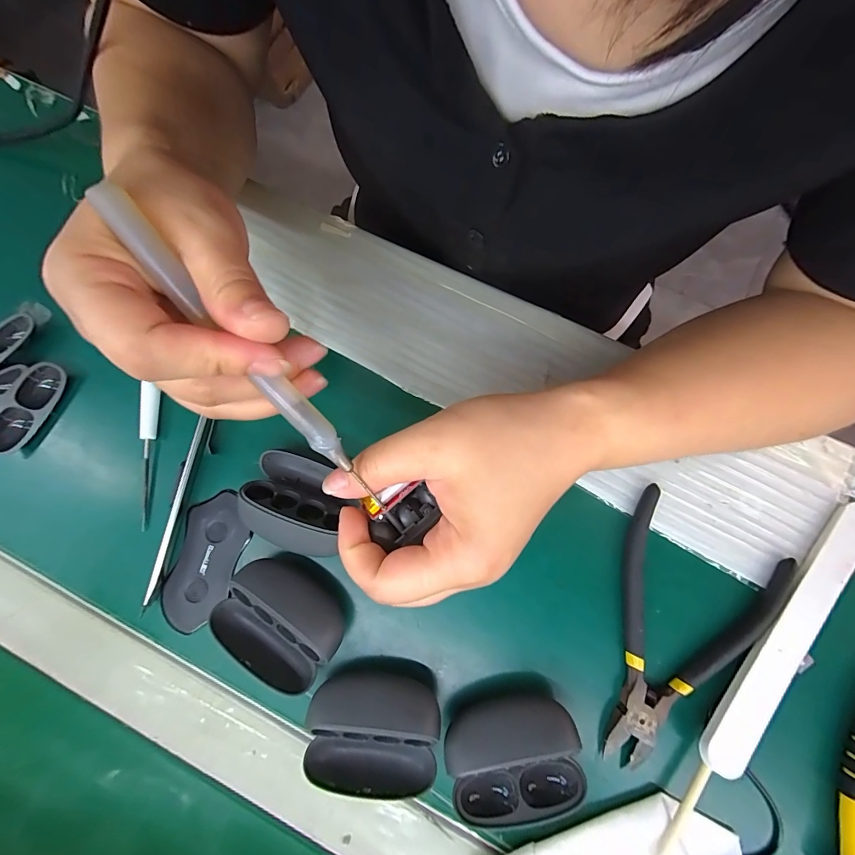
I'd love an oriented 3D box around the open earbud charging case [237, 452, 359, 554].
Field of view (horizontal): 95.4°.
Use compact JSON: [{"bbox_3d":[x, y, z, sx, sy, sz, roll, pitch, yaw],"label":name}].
[{"bbox_3d":[-0.076,0.044,0.228,0.063,0.035,0.052,17,79,4],"label":"open earbud charging case"}]

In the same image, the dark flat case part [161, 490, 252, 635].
[{"bbox_3d":[-0.135,0.080,0.236,0.038,0.004,0.080,13,79,3],"label":"dark flat case part"}]

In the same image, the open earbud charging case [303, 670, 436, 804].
[{"bbox_3d":[-0.029,0.161,0.209,0.067,0.027,0.056,4,78,1],"label":"open earbud charging case"}]

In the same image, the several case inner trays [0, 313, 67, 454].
[{"bbox_3d":[-0.274,-0.030,0.255,0.064,0.017,0.081,22,79,5],"label":"several case inner trays"}]

